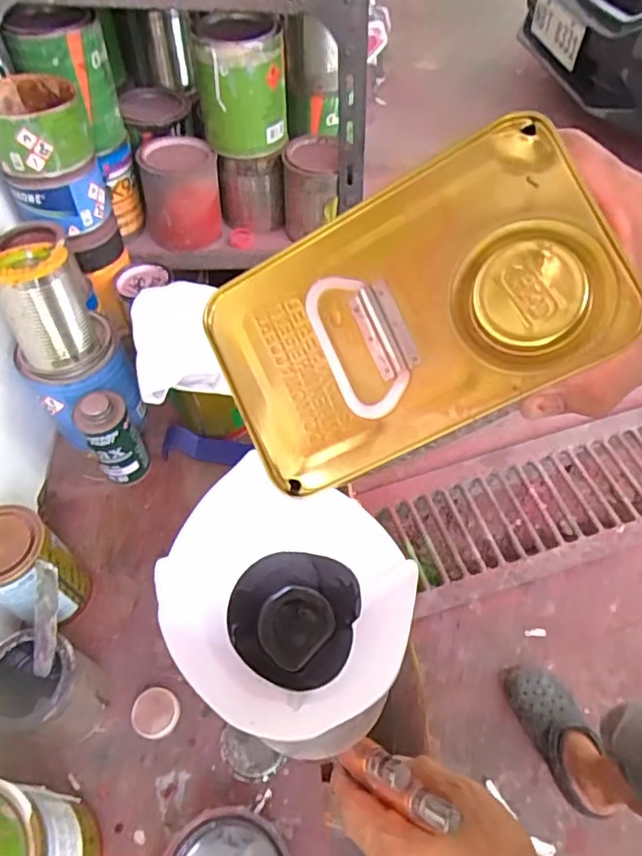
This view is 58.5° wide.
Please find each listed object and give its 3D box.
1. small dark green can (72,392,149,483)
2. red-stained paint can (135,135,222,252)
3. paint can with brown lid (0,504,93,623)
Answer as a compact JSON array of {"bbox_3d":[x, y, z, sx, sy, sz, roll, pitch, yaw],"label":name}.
[{"bbox_3d":[-0.224,0.015,0.624,0.048,0.121,0.042,-28,58,-18],"label":"small dark green can"},{"bbox_3d":[-0.190,-0.317,0.777,0.100,0.111,0.090,-14,55,-9],"label":"red-stained paint can"},{"bbox_3d":[-0.267,0.135,0.531,0.069,0.133,0.071,-1,54,1],"label":"paint can with brown lid"}]

